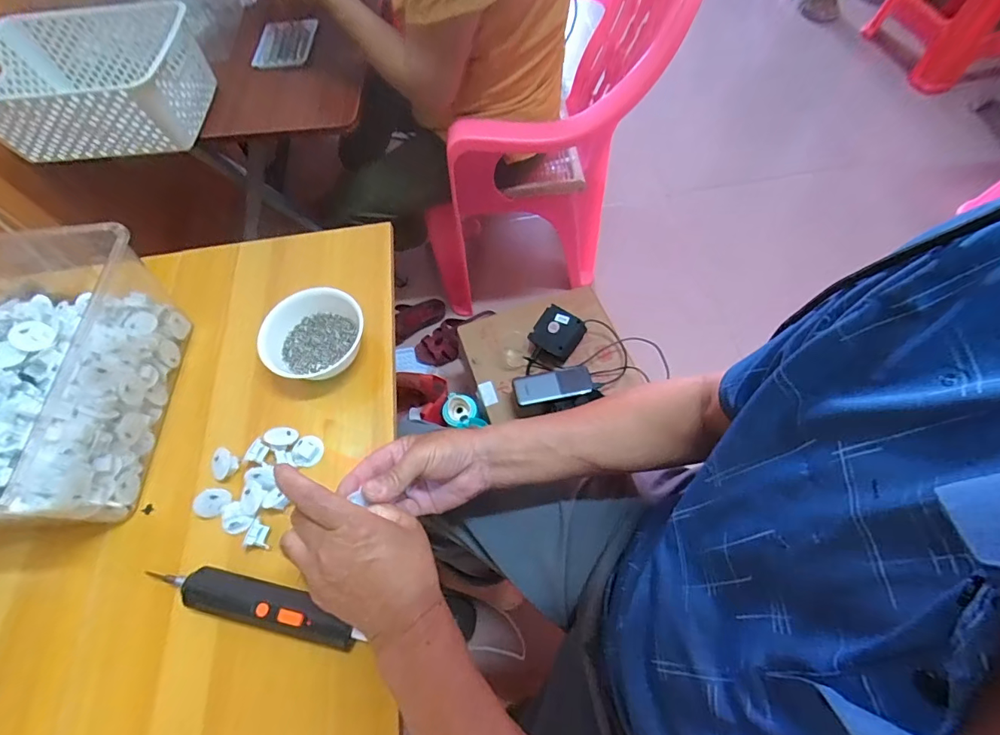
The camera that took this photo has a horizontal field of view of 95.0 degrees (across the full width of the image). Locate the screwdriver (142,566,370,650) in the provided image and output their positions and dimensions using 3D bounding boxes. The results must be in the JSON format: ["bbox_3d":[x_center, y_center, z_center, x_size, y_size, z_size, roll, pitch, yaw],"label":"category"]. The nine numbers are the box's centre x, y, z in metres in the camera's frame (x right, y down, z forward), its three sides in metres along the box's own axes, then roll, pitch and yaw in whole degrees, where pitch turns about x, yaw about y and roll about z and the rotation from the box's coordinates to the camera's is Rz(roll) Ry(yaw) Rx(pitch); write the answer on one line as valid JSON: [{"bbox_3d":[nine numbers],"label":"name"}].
[{"bbox_3d":[-0.219,0.208,0.405,0.197,0.022,0.036,10,63,8],"label":"screwdriver"}]

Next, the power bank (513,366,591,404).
[{"bbox_3d":[0.089,0.029,0.766,0.132,0.020,0.051,-11,62,-2],"label":"power bank"}]

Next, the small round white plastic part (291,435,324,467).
[{"bbox_3d":[-0.206,0.089,0.490,0.031,0.010,0.032,-1,62,3],"label":"small round white plastic part"}]

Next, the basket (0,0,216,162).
[{"bbox_3d":[-0.613,-0.423,0.687,0.303,0.106,0.205,-5,62,1],"label":"basket"}]

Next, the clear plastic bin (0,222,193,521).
[{"bbox_3d":[-0.542,0.008,0.489,0.339,0.125,0.313,1,62,4],"label":"clear plastic bin"}]

